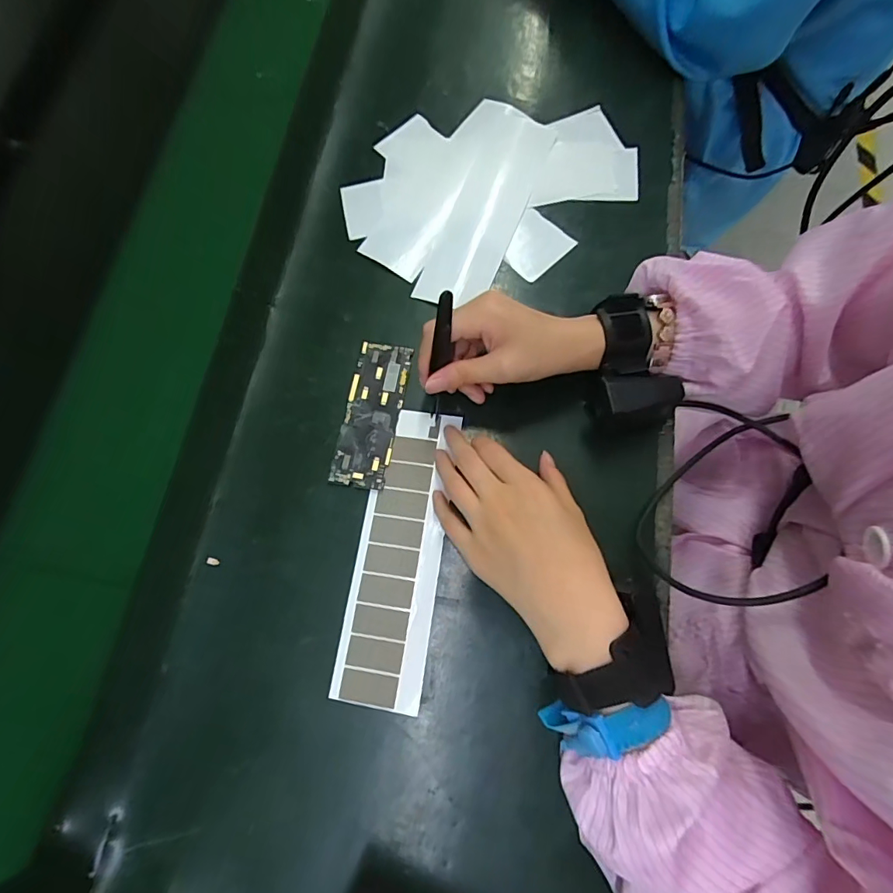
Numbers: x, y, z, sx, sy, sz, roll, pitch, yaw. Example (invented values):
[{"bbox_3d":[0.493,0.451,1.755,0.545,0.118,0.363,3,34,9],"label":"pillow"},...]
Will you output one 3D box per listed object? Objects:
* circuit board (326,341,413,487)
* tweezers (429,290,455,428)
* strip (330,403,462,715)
[{"bbox_3d":[-0.061,-0.028,0.392,0.045,0.004,0.124,9,75,5],"label":"circuit board"},{"bbox_3d":[-0.004,-0.062,0.346,0.012,0.117,0.014,15,52,6],"label":"tweezers"},{"bbox_3d":[-0.035,0.076,0.361,0.062,0.004,0.216,7,73,4],"label":"strip"}]

